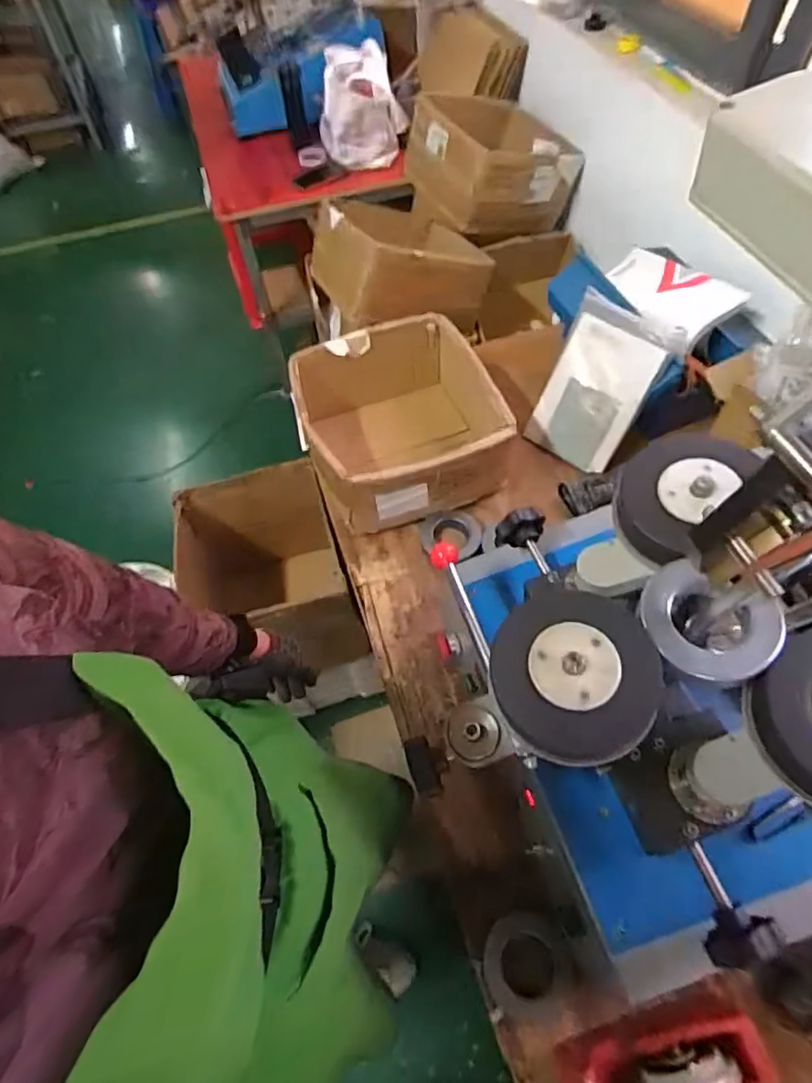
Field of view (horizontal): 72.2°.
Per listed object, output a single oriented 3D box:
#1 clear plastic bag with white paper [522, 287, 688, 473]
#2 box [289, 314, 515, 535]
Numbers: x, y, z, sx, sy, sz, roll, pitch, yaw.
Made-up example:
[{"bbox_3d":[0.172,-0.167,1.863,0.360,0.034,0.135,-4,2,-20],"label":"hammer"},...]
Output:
[{"bbox_3d":[0.346,-0.282,1.025,0.185,0.281,0.032,38,32,25],"label":"clear plastic bag with white paper"},{"bbox_3d":[-0.010,-0.222,1.046,0.348,0.182,0.346,-19,60,-8],"label":"box"}]

